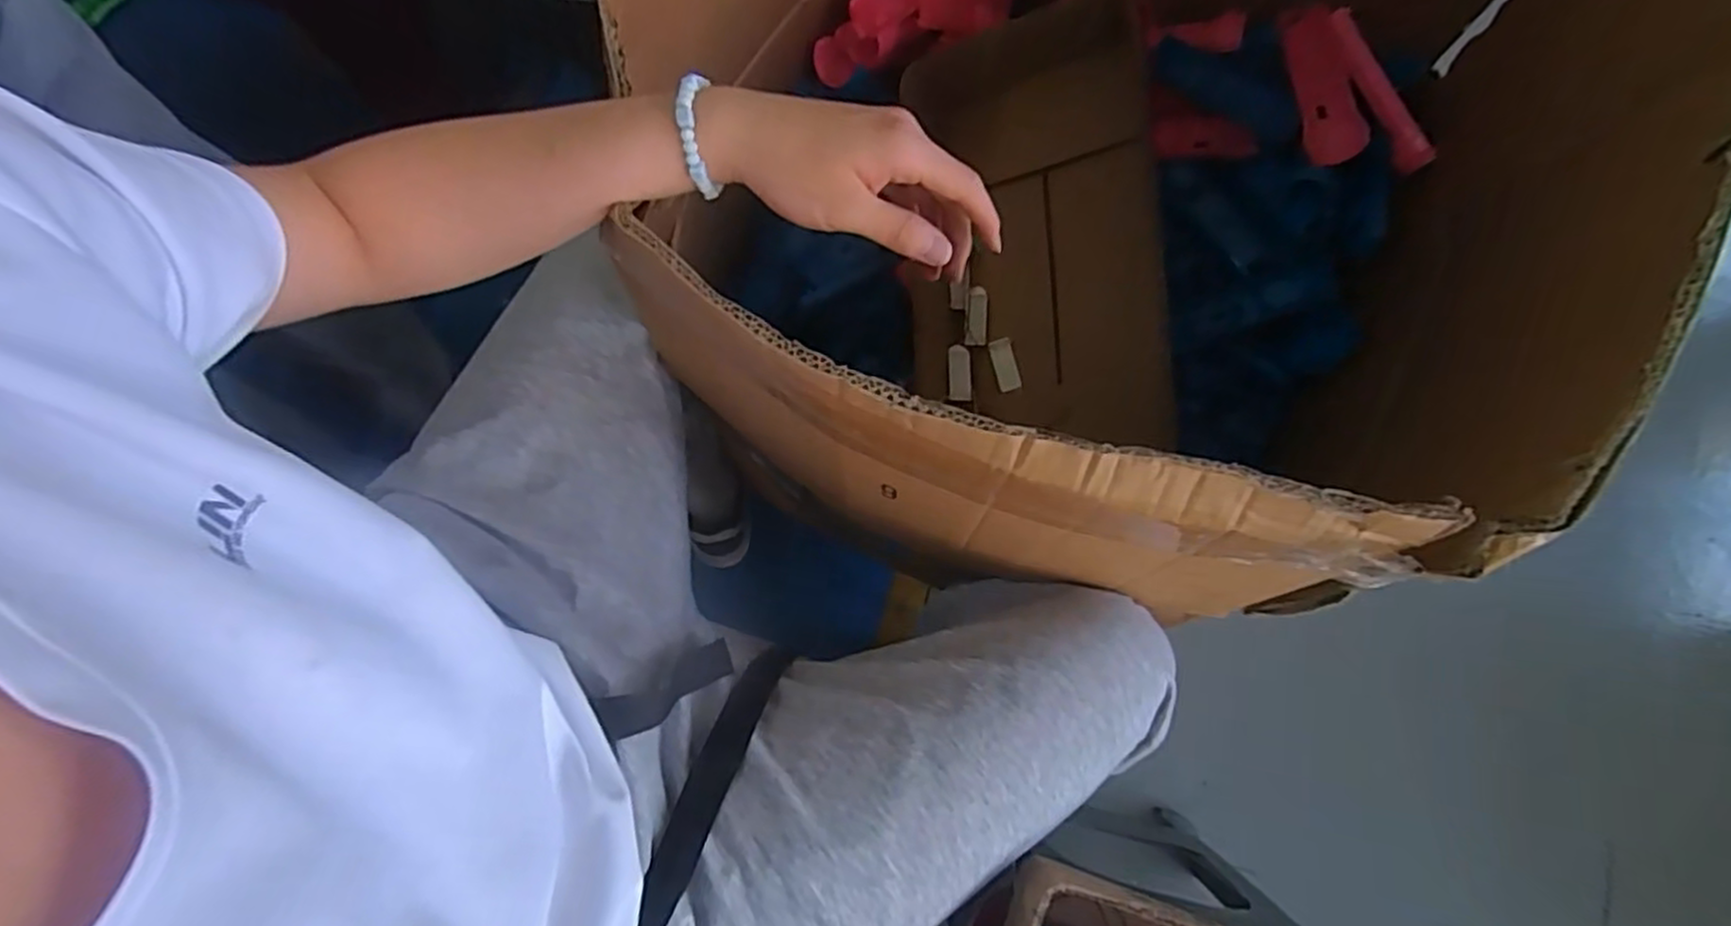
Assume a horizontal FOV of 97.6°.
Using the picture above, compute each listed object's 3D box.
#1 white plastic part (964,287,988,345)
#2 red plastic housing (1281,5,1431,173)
[{"bbox_3d":[0.115,-0.152,0.787,0.022,0.004,0.059,5,102,16],"label":"white plastic part"},{"bbox_3d":[0.441,-0.340,0.698,0.045,0.075,0.184,-19,83,-37],"label":"red plastic housing"}]

